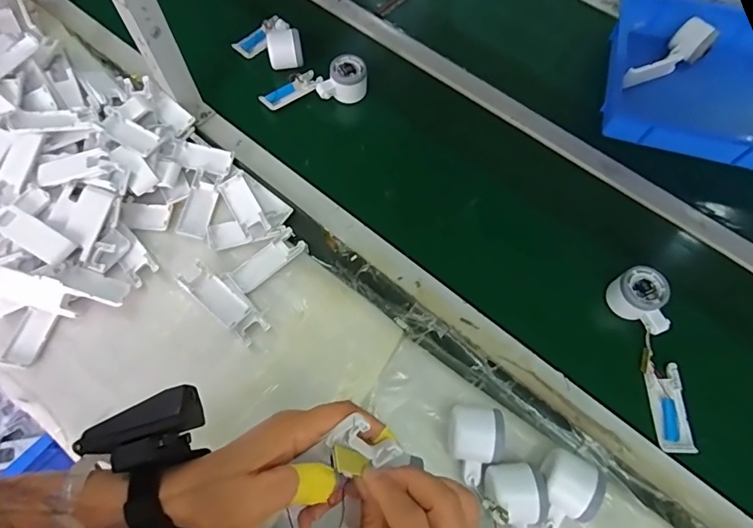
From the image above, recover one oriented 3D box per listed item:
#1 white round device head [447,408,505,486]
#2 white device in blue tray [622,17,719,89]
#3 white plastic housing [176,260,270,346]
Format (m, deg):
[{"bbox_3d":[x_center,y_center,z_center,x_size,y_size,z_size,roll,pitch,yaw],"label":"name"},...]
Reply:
[{"bbox_3d":[0.110,0.206,0.517,0.058,0.053,0.079,6,66,3],"label":"white round device head"},{"bbox_3d":[0.490,-0.351,0.777,0.177,0.050,0.054,-32,70,-1],"label":"white device in blue tray"},{"bbox_3d":[-0.197,0.051,0.586,0.126,0.022,0.039,37,71,16],"label":"white plastic housing"}]

